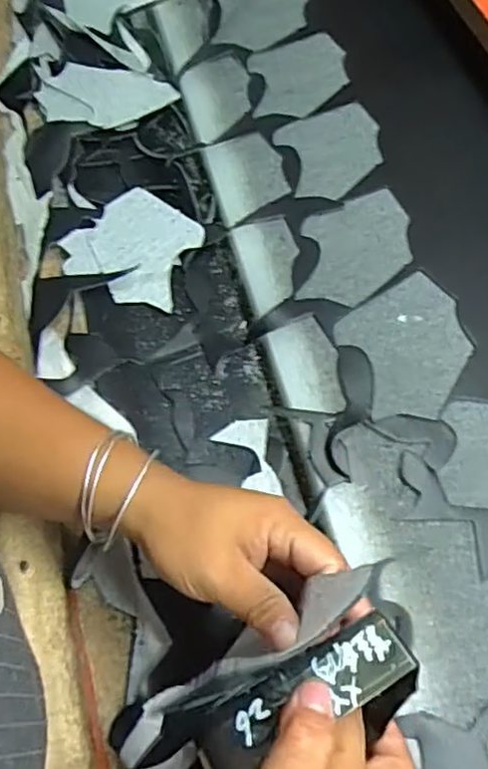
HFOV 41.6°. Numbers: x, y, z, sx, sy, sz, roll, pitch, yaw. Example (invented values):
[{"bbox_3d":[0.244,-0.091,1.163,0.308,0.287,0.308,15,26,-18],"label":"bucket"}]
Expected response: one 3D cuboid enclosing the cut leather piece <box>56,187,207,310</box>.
[{"bbox_3d":[-0.098,-0.126,0.590,0.105,0.030,0.115,28,66,19],"label":"cut leather piece"}]

